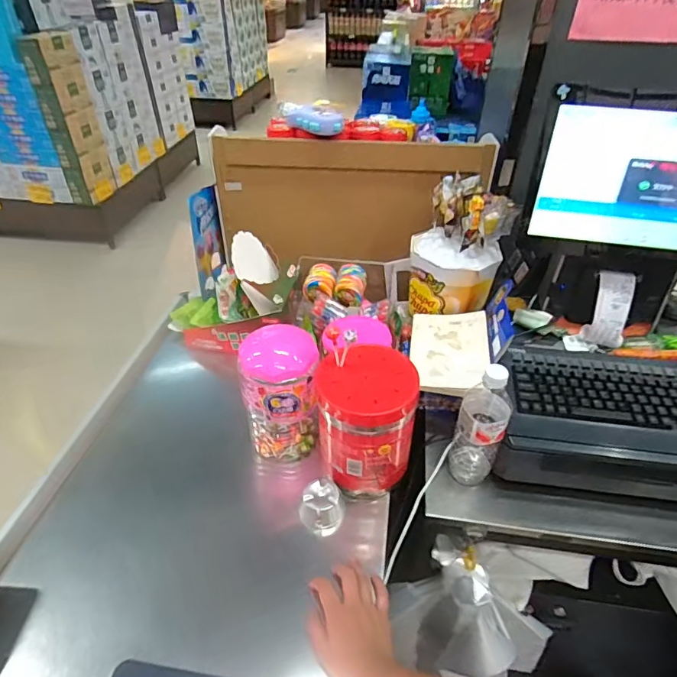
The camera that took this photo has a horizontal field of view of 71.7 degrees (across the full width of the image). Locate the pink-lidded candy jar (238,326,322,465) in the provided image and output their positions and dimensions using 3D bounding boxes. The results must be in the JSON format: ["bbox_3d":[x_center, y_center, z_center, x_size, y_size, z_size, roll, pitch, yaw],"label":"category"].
[{"bbox_3d":[-0.097,0.098,0.790,0.116,0.203,0.123,1,39,-1],"label":"pink-lidded candy jar"}]

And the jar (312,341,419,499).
[{"bbox_3d":[0.043,0.133,0.739,0.141,0.198,0.137,1,39,-1],"label":"jar"}]

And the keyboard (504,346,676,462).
[{"bbox_3d":[0.474,0.098,0.768,0.398,0.056,0.204,6,39,6],"label":"keyboard"}]

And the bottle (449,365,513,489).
[{"bbox_3d":[0.217,0.140,0.720,0.069,0.232,0.056,20,43,21],"label":"bottle"}]

